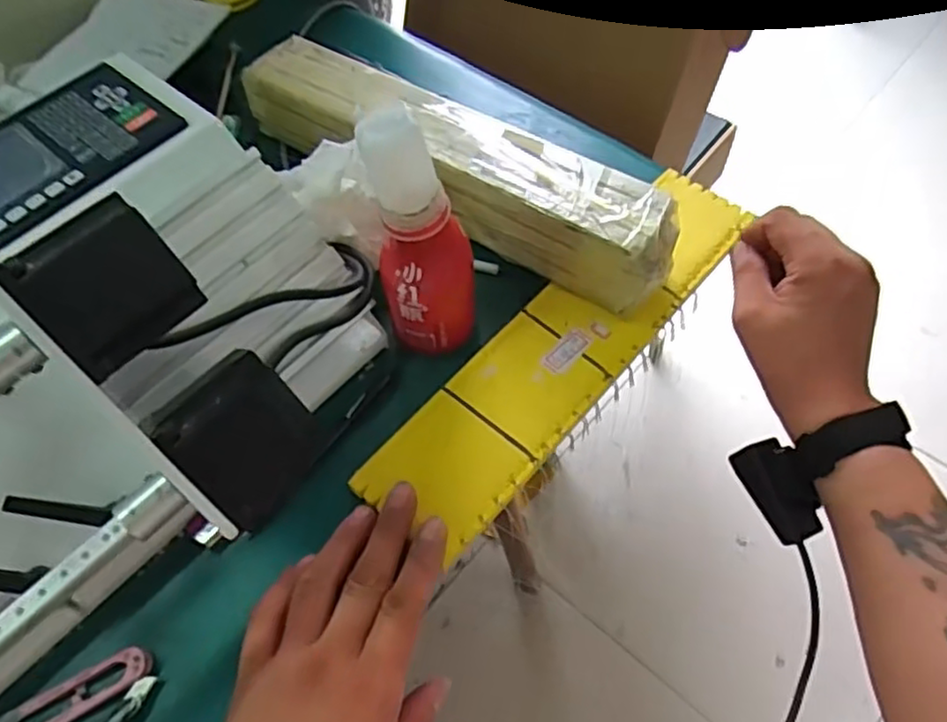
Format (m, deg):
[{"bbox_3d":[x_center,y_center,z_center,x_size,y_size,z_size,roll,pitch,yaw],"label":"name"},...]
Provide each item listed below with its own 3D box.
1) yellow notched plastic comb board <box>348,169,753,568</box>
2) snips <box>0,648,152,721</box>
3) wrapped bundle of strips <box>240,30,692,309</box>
[{"bbox_3d":[0.071,-0.020,0.472,0.078,0.010,0.341,35,66,23],"label":"yellow notched plastic comb board"},{"bbox_3d":[-0.219,0.183,0.366,0.096,0.012,0.022,-28,61,-13],"label":"snips"},{"bbox_3d":[-0.020,-0.152,0.516,0.372,0.061,0.076,31,66,20],"label":"wrapped bundle of strips"}]

